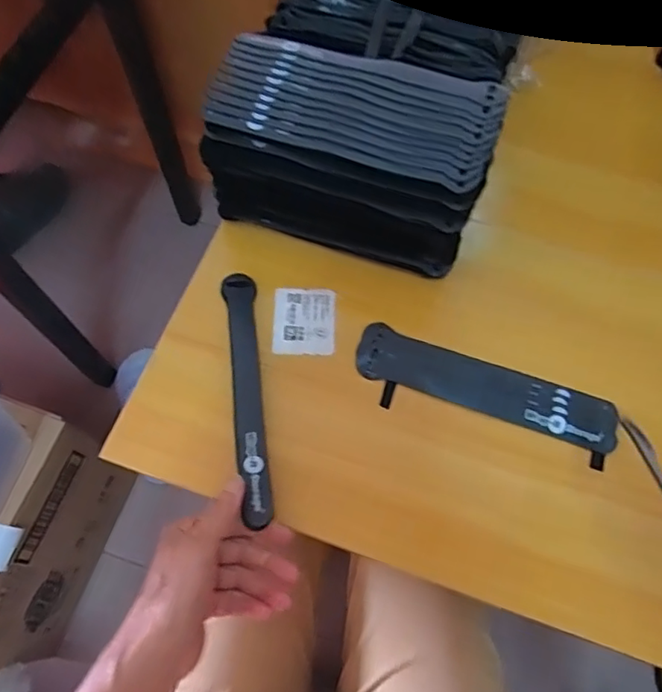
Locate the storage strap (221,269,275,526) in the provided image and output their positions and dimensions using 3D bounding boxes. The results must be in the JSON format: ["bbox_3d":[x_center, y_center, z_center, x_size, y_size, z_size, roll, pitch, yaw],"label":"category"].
[{"bbox_3d":[-0.063,0.030,0.424,0.023,0.016,0.197,-7,63,-4],"label":"storage strap"}]

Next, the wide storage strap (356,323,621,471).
[{"bbox_3d":[0.117,0.035,0.433,0.198,0.009,0.053,19,68,7],"label":"wide storage strap"}]

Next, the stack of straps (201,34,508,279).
[{"bbox_3d":[0.015,-0.145,0.440,0.202,0.117,0.129,15,68,5],"label":"stack of straps"}]

